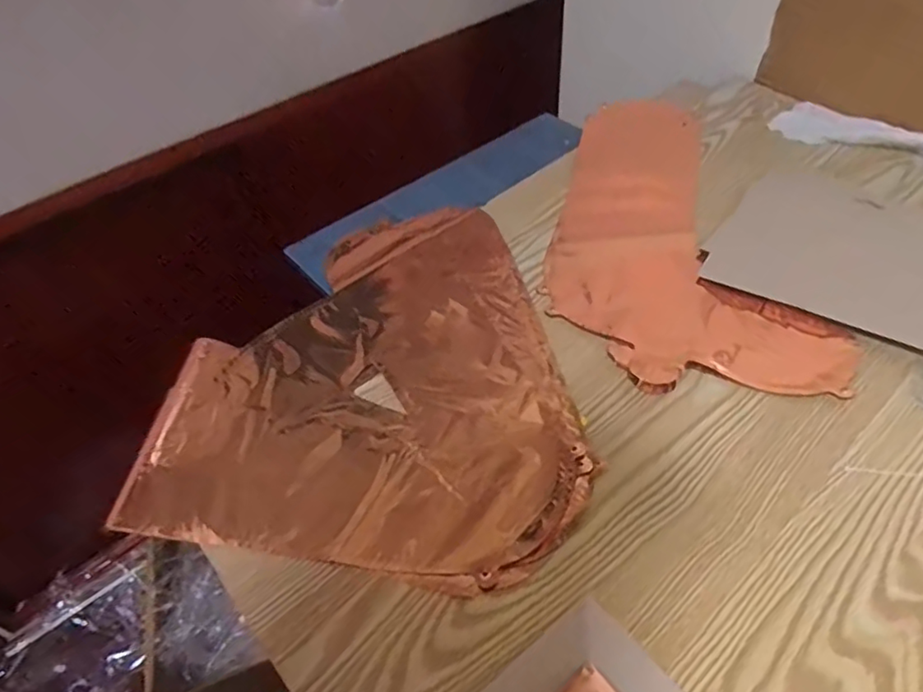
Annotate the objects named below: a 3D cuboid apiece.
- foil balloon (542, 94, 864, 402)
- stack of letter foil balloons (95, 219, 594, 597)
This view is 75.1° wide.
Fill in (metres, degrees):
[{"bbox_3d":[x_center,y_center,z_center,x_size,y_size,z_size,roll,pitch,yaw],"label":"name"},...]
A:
[{"bbox_3d":[0.197,-0.130,0.598,0.223,0.011,0.428,0,49,4],"label":"foil balloon"},{"bbox_3d":[-0.057,0.007,0.513,0.323,0.023,0.369,6,50,9],"label":"stack of letter foil balloons"}]

